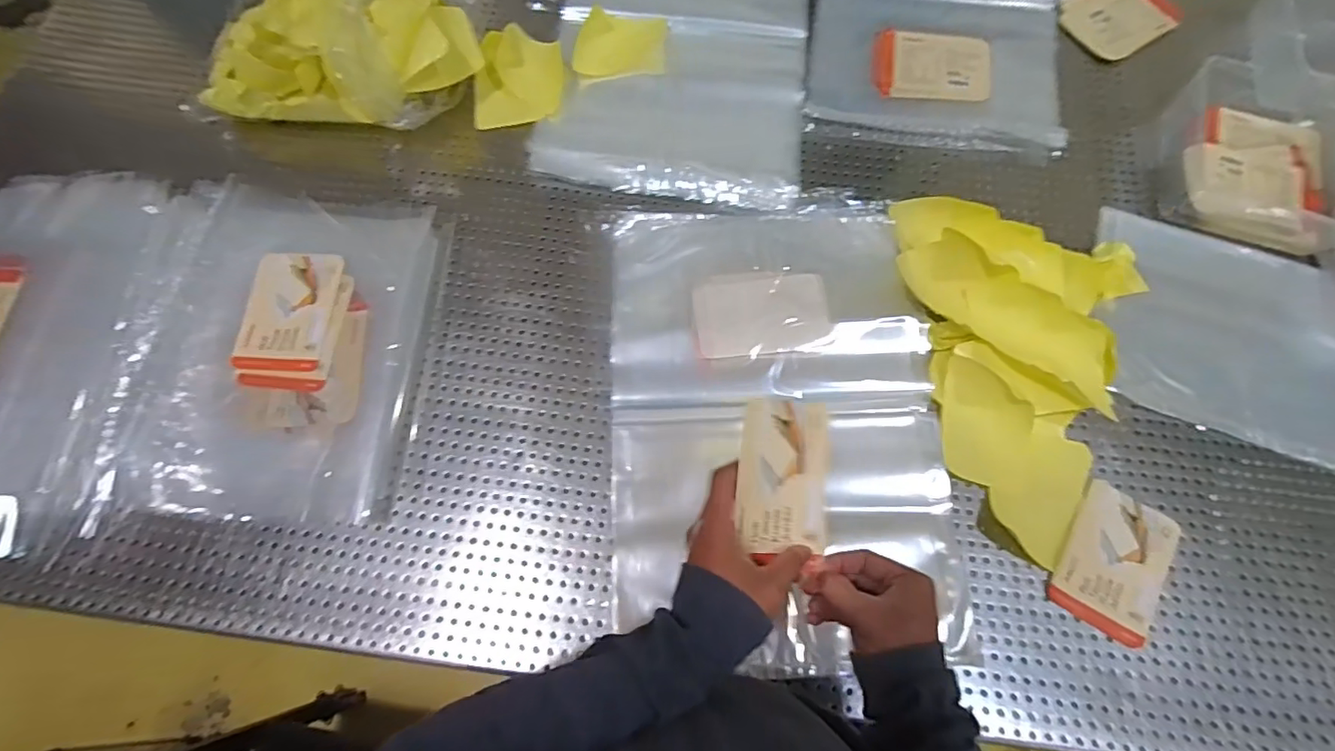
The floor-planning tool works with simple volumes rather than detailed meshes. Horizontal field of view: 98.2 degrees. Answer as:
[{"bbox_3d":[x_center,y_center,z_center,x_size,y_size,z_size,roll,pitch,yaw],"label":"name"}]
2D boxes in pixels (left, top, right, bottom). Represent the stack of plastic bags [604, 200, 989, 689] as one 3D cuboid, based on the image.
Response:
[{"bbox_3d":[0.107,0.036,0.569,0.326,0.035,0.472,-1,72,0],"label":"stack of plastic bags"}]

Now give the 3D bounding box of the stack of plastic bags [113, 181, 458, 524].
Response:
[{"bbox_3d":[-0.374,-0.034,0.578,0.267,0.025,0.335,7,71,-10],"label":"stack of plastic bags"}]

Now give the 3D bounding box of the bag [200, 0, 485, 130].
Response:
[{"bbox_3d":[-0.375,-0.385,0.668,0.288,0.141,0.194,1,72,0],"label":"bag"}]

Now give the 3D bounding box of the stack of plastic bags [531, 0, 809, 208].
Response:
[{"bbox_3d":[0.022,-0.429,0.721,0.306,0.033,0.450,6,73,2],"label":"stack of plastic bags"}]

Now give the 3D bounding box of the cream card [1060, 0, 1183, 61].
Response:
[{"bbox_3d":[0.588,-0.471,0.753,0.142,0.015,0.108,-28,75,-8],"label":"cream card"}]

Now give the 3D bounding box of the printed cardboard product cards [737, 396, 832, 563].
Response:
[{"bbox_3d":[0.089,0.076,0.439,0.077,0.009,0.113,3,91,-20],"label":"printed cardboard product cards"}]

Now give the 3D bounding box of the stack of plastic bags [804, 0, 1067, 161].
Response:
[{"bbox_3d":[0.351,-0.469,0.750,0.305,0.027,0.407,9,73,3],"label":"stack of plastic bags"}]

